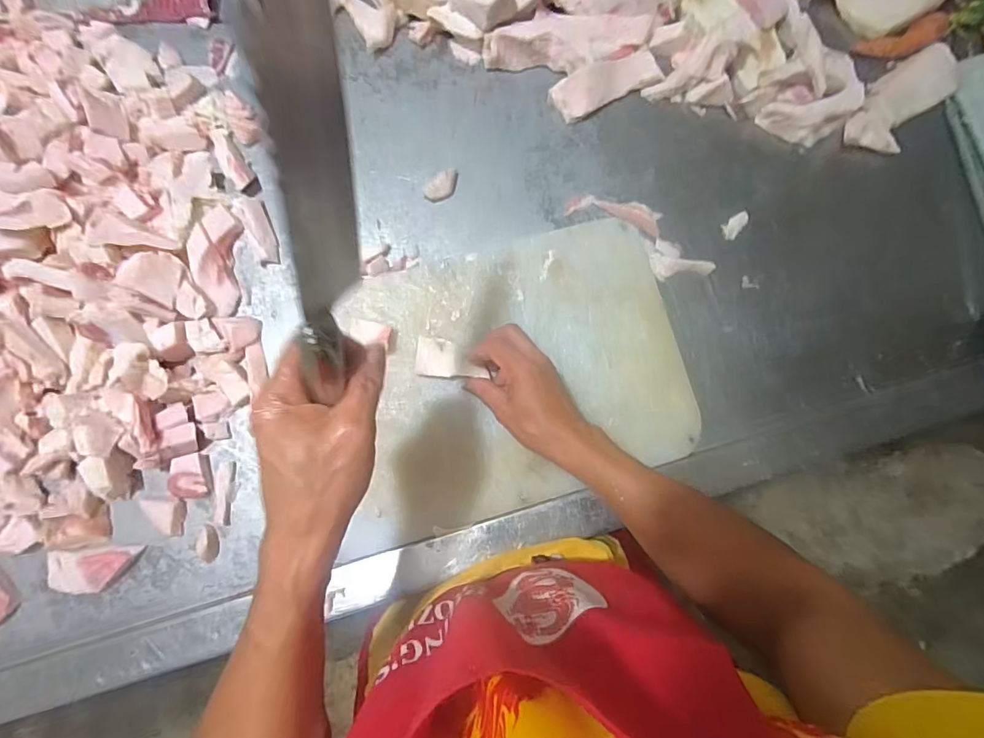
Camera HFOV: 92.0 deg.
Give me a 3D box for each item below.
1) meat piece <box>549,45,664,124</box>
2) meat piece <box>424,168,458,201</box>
[{"bbox_3d":[0.146,-0.359,0.597,0.147,0.029,0.054,-27,86,-6],"label":"meat piece"},{"bbox_3d":[-0.060,-0.223,0.575,0.027,0.019,0.044,35,83,1],"label":"meat piece"}]

